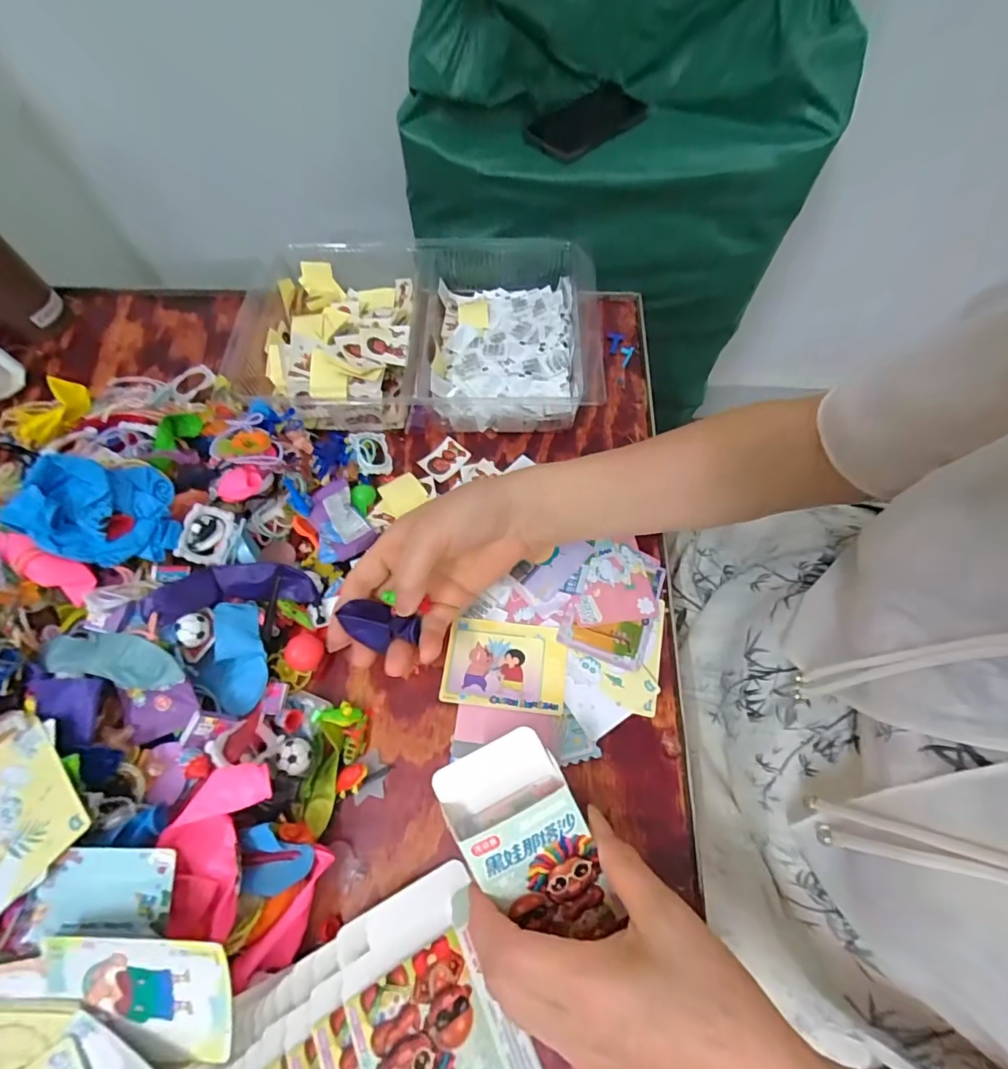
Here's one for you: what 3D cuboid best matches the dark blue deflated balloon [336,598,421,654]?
[{"bbox_3d":[-0.080,0.059,0.322,0.045,0.024,0.029,15,66,9],"label":"dark blue deflated balloon"}]

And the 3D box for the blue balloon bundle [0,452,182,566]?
[{"bbox_3d":[-0.272,-0.015,0.334,0.070,0.066,0.066,-1,65,2],"label":"blue balloon bundle"}]

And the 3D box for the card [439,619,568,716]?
[{"bbox_3d":[0.001,0.093,0.356,0.086,0.004,0.061,6,65,5],"label":"card"}]

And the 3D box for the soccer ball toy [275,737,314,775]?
[{"bbox_3d":[-0.137,0.145,0.324,0.019,0.018,0.021,8,65,6],"label":"soccer ball toy"}]

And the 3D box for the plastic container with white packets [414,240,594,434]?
[{"bbox_3d":[-0.005,-0.196,0.478,0.177,0.049,0.208,4,65,4],"label":"plastic container with white packets"}]

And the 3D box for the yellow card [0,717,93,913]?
[{"bbox_3d":[-0.260,0.148,0.258,0.083,0.004,0.064,32,68,26],"label":"yellow card"}]

